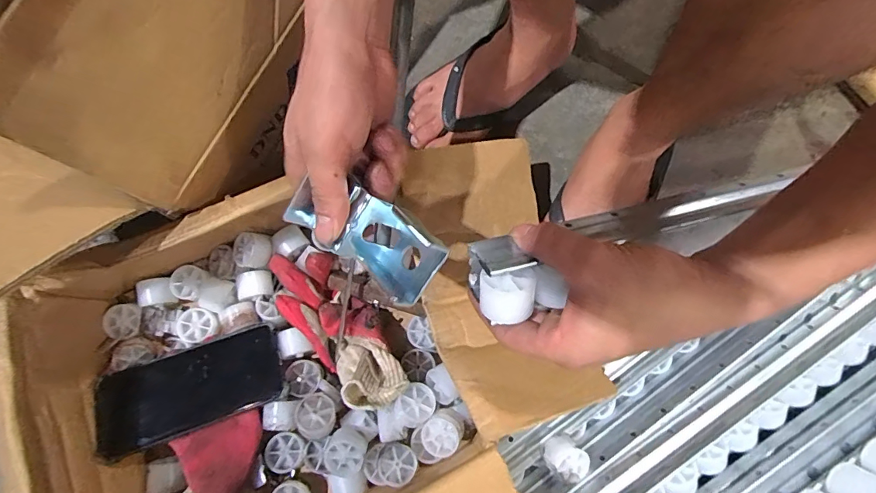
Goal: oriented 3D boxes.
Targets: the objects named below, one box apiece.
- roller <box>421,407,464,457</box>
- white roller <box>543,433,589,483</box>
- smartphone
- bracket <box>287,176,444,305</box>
[{"bbox_3d":[0.003,0.168,0.401,0.033,0.021,0.039,27,78,6],"label":"roller"},{"bbox_3d":[0.113,0.188,0.394,0.040,0.032,0.030,44,81,9],"label":"white roller"},{"bbox_3d":[-0.235,0.135,0.415,0.170,0.016,0.076,-19,78,-4],"label":"smartphone"},{"bbox_3d":[-0.044,-0.008,0.285,0.097,0.032,0.049,34,79,8],"label":"bracket"}]

